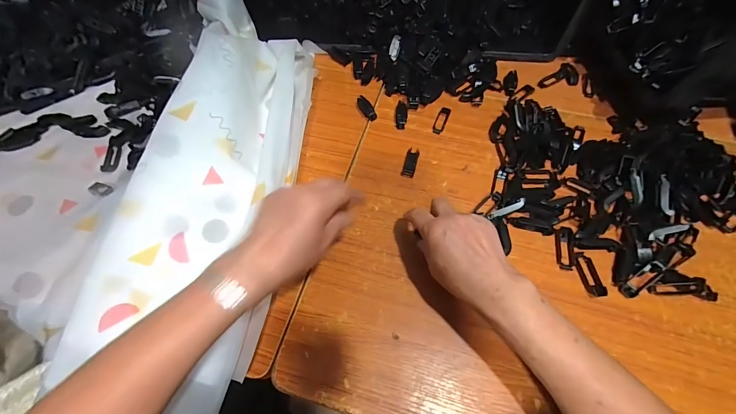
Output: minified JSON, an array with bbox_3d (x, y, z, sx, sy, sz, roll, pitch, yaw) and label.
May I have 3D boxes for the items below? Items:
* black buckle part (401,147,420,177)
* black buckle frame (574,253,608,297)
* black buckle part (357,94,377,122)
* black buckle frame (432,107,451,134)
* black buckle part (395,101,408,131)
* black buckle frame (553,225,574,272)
[{"bbox_3d":[0.064,-0.067,0.477,0.019,0.008,0.049,14,63,8],"label":"black buckle part"},{"bbox_3d":[0.273,0.082,0.388,0.021,0.010,0.055,-7,62,-3],"label":"black buckle frame"},{"bbox_3d":[-0.003,-0.164,0.526,0.014,0.021,0.047,-31,66,-14],"label":"black buckle part"},{"bbox_3d":[0.120,-0.141,0.518,0.018,0.005,0.055,20,64,12],"label":"black buckle frame"},{"bbox_3d":[0.054,-0.152,0.517,0.020,0.015,0.053,5,62,4],"label":"black buckle part"},{"bbox_3d":[0.254,0.052,0.407,0.020,0.010,0.056,8,62,6],"label":"black buckle frame"}]

